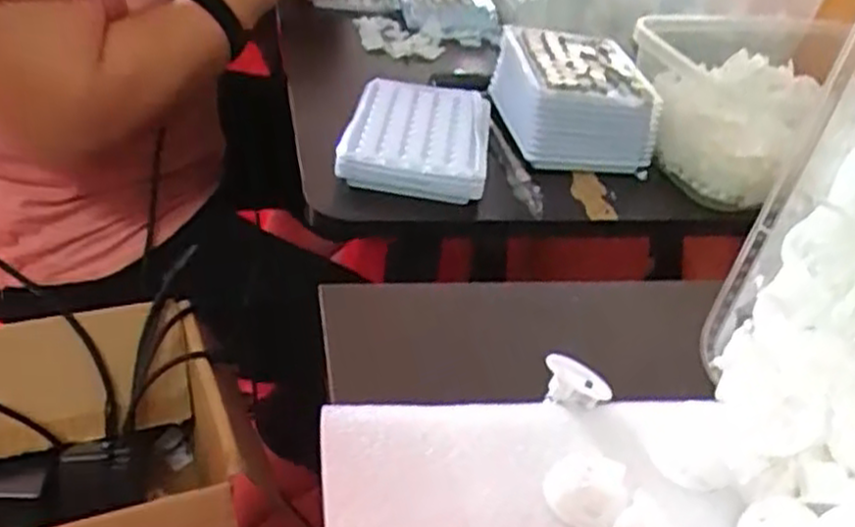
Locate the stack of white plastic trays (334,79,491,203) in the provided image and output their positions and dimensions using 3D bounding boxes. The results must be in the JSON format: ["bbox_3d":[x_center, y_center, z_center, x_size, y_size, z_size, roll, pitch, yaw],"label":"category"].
[{"bbox_3d":[-0.007,-0.088,0.554,0.099,0.031,0.123,7,37,0],"label":"stack of white plastic trays"}]

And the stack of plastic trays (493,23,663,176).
[{"bbox_3d":[0.105,-0.130,0.602,0.105,0.060,0.134,-3,38,-14],"label":"stack of plastic trays"}]

